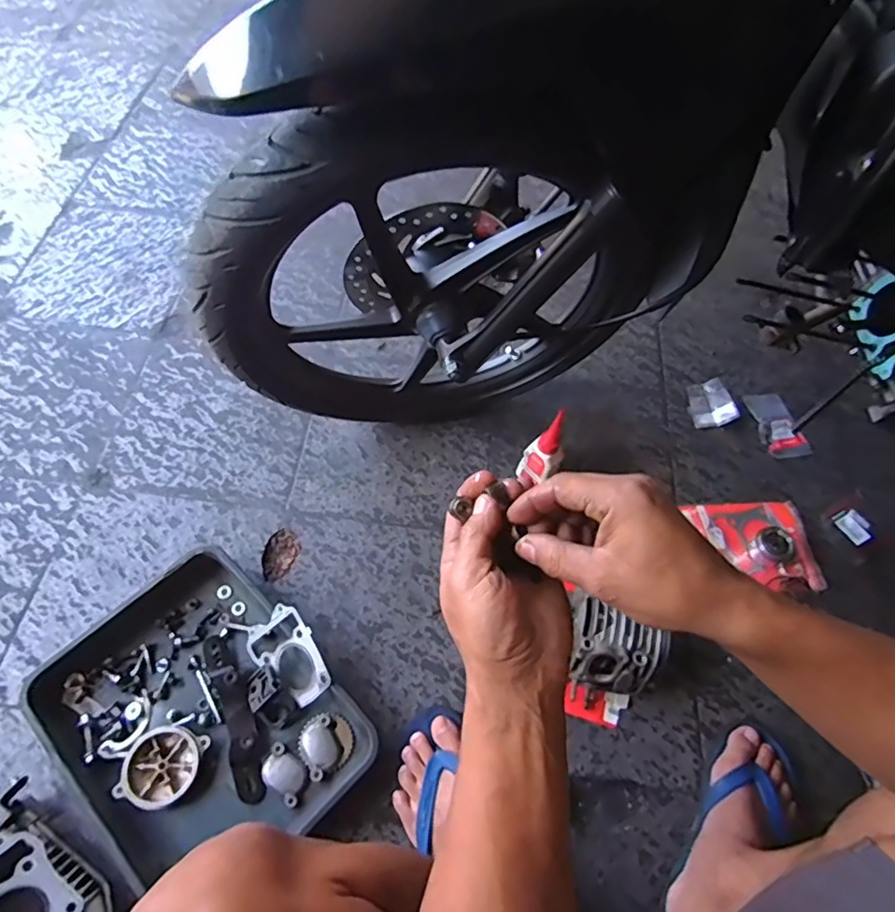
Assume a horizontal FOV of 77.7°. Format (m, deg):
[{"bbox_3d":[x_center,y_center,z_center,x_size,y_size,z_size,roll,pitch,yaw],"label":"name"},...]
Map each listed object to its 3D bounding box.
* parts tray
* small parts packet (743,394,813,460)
[{"bbox_3d":[-0.296,0.312,0.672,0.362,0.055,0.275,41,66,17],"label":"parts tray"},{"bbox_3d":[0.566,-0.052,0.952,0.080,0.011,0.121,-7,62,-7],"label":"small parts packet"}]

